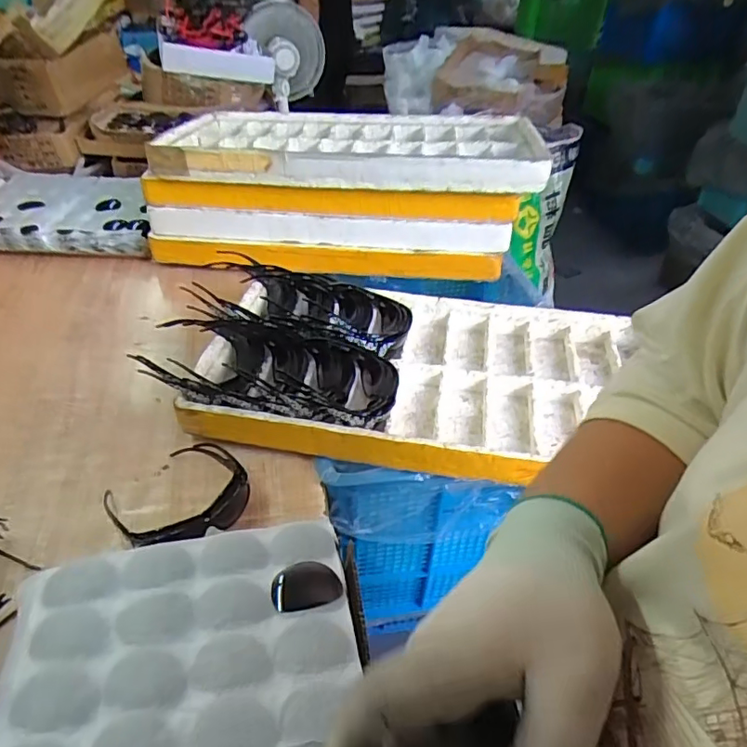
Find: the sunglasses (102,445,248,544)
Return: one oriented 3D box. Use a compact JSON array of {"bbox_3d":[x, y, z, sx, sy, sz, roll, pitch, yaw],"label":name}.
[{"bbox_3d":[-0.234,0.143,0.654,0.145,0.038,0.146,-29,50,-31],"label":"sunglasses"}]

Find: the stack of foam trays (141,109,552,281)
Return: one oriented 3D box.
[{"bbox_3d":[-0.064,-0.387,1.168,0.729,0.255,0.404,1,41,-1],"label":"stack of foam trays"}]

